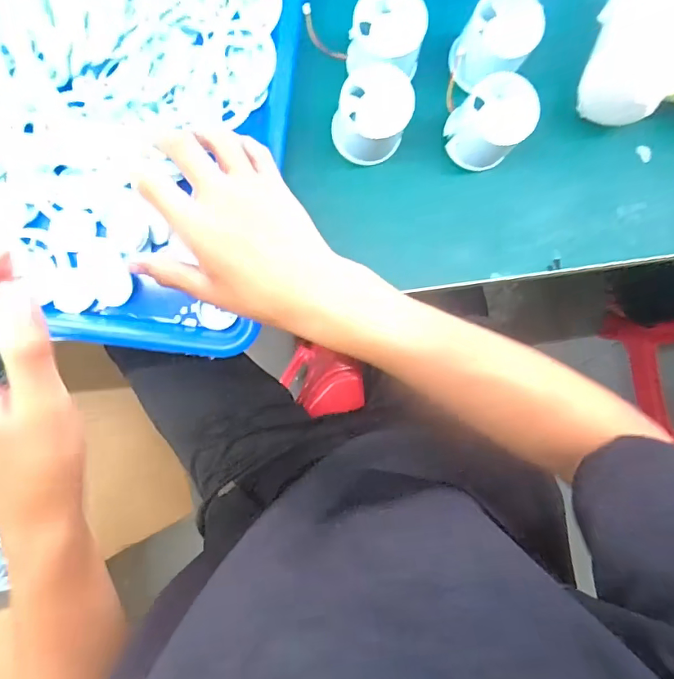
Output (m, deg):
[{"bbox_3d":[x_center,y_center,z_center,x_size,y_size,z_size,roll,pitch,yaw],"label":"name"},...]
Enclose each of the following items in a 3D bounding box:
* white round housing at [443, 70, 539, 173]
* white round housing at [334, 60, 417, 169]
[{"bbox_3d":[0.116,-0.164,0.362,0.051,0.048,0.052,0,89,-6],"label":"white round housing"},{"bbox_3d":[0.026,-0.167,0.357,0.051,0.046,0.054,0,89,-6],"label":"white round housing"}]

